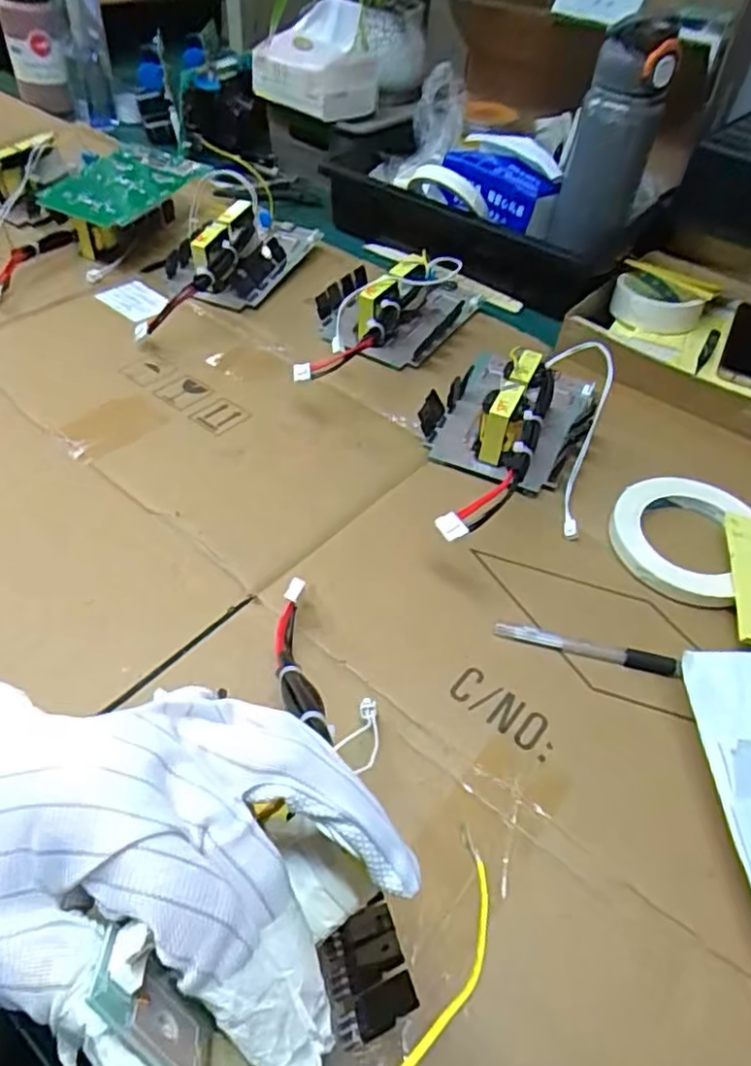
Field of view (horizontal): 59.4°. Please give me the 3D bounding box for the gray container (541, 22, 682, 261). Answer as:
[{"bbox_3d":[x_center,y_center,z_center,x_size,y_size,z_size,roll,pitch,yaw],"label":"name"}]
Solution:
[{"bbox_3d":[0.223,-0.364,0.641,0.077,0.201,0.079,19,50,13],"label":"gray container"}]

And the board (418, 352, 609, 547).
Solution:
[{"bbox_3d":[0.113,-0.110,0.540,0.134,0.056,0.186,15,49,9],"label":"board"}]

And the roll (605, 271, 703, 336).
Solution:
[{"bbox_3d":[0.285,-0.234,0.668,0.086,0.027,0.086,2,49,-2],"label":"roll"}]

